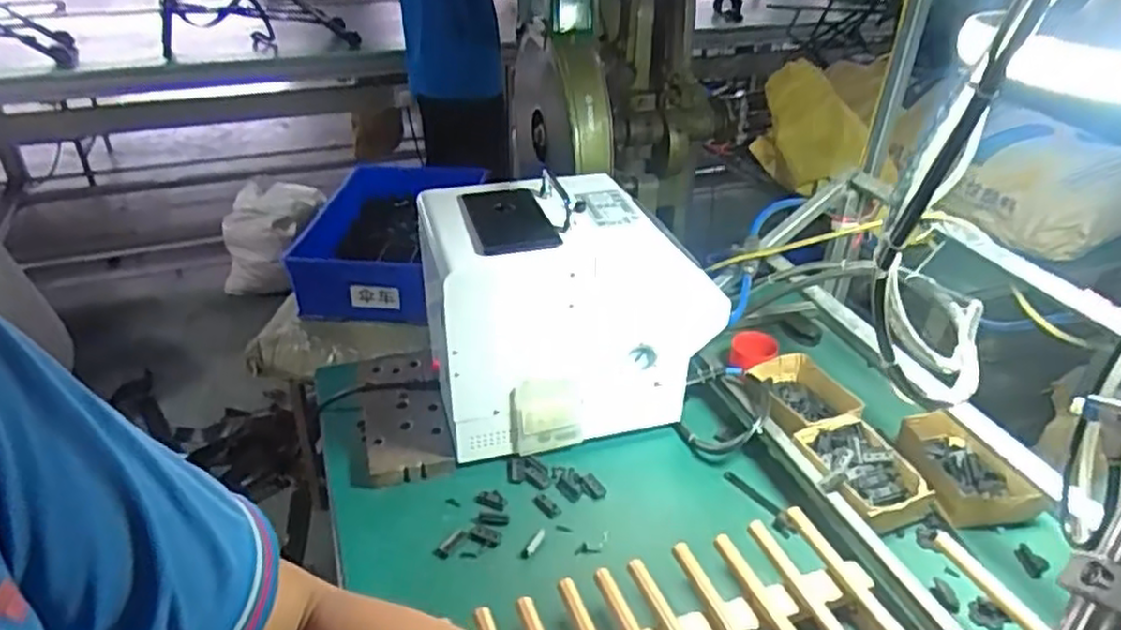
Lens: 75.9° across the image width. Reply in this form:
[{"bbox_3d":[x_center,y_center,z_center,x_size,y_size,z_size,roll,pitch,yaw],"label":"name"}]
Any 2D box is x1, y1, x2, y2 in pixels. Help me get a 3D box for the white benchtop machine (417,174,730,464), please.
[{"bbox_3d":[0.006,-0.004,0.923,0.336,0.282,0.219,-10,35,-17],"label":"white benchtop machine"}]

